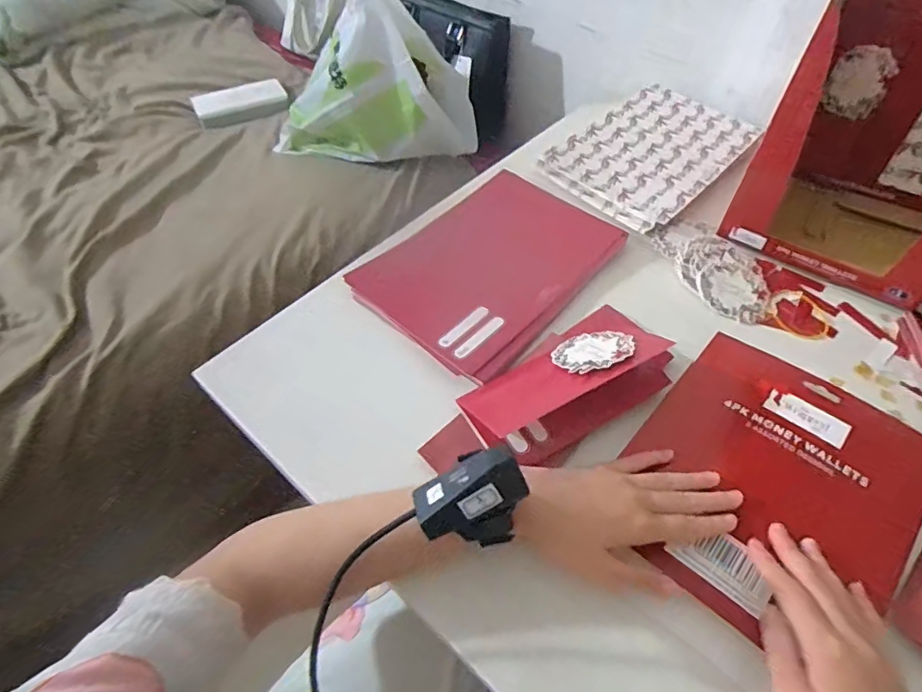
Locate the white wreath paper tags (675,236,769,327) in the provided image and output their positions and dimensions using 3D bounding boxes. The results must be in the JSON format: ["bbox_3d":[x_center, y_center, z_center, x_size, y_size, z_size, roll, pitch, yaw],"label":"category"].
[{"bbox_3d":[0.277,-0.072,0.549,0.080,0.012,0.108,-26,57,-21],"label":"white wreath paper tags"}]

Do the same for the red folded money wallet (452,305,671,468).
[{"bbox_3d":[0.100,0.019,0.448,0.187,0.043,0.096,-29,58,-23],"label":"red folded money wallet"}]

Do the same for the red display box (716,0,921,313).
[{"bbox_3d":[0.436,-0.215,0.518,0.206,0.244,0.213,32,57,21],"label":"red display box"}]

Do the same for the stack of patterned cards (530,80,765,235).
[{"bbox_3d":[0.245,-0.250,0.674,0.178,0.026,0.269,37,59,24],"label":"stack of patterned cards"}]

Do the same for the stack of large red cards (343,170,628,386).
[{"bbox_3d":[0.033,-0.093,0.555,0.184,0.010,0.264,35,58,23],"label":"stack of large red cards"}]

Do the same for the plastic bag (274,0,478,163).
[{"bbox_3d":[-0.136,-0.415,0.812,0.327,0.230,0.141,-7,52,-7],"label":"plastic bag"}]

